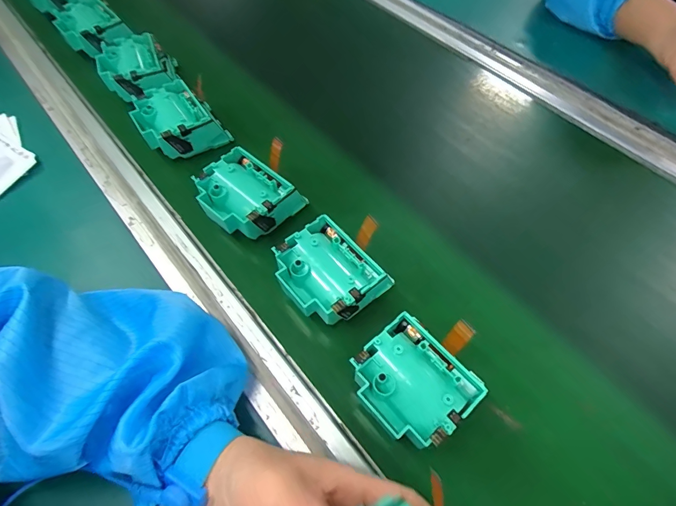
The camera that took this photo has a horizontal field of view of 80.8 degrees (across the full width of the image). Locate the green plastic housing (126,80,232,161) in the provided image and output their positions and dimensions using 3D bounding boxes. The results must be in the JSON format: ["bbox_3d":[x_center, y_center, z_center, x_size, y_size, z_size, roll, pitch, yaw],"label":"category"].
[{"bbox_3d":[-0.167,-0.136,0.423,0.079,0.049,0.085,-32,64,-17],"label":"green plastic housing"}]

